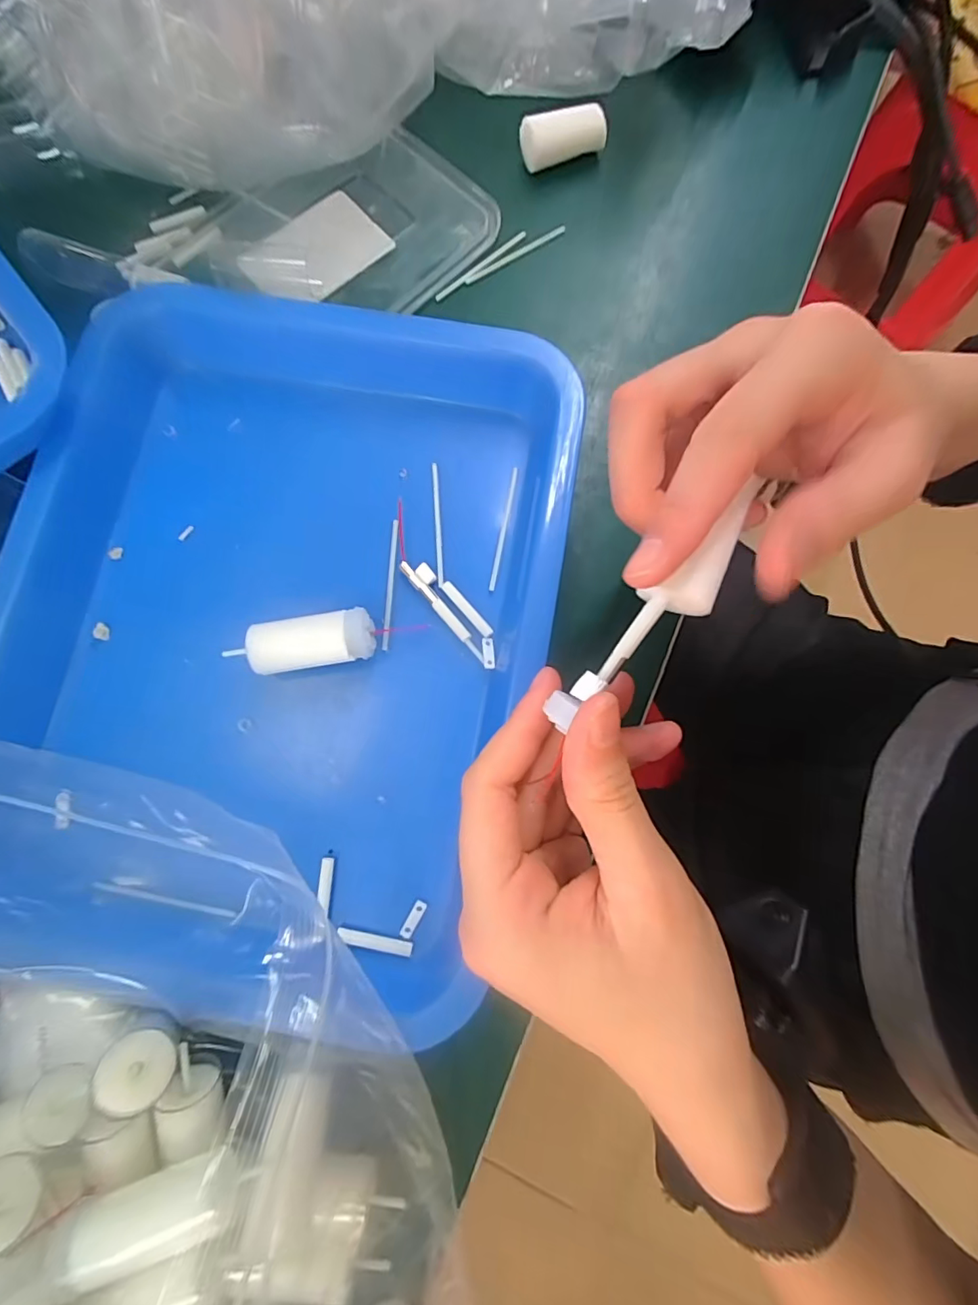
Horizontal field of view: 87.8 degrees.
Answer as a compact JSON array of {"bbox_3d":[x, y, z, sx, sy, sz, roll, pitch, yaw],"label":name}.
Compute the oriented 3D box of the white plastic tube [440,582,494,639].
[{"bbox_3d":[-0.009,-0.020,0.222,0.006,0.004,0.031,-41,80,-6],"label":"white plastic tube"}]

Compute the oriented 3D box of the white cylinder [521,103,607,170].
[{"bbox_3d":[0.040,-0.274,0.270,0.044,0.017,0.014,-14,78,-1],"label":"white cylinder"}]

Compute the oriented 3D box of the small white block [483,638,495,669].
[{"bbox_3d":[0.000,0.000,0.219,0.005,0.004,0.014,-6,78,0],"label":"small white block"}]

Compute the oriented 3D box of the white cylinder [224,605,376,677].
[{"bbox_3d":[-0.076,-0.003,0.217,0.055,0.020,0.022,-10,78,0],"label":"white cylinder"}]

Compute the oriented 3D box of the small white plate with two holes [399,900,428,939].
[{"bbox_3d":[-0.030,0.106,0.201,0.006,0.004,0.014,28,81,7],"label":"small white plate with two holes"}]

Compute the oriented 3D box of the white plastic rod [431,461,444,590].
[{"bbox_3d":[-0.023,-0.059,0.232,0.004,0.004,0.059,-4,78,-1],"label":"white plastic rod"}]

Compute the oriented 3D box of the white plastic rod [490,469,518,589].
[{"bbox_3d":[0.007,-0.057,0.231,0.004,0.004,0.059,11,79,2],"label":"white plastic rod"}]

